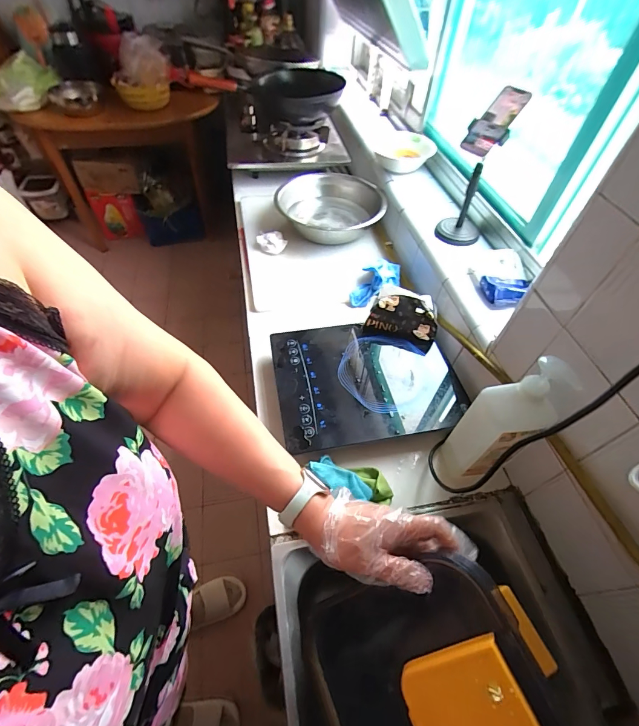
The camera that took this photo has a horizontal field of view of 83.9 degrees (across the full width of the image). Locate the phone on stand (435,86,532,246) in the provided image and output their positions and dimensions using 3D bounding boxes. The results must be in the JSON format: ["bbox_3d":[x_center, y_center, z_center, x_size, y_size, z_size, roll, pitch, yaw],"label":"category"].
[{"bbox_3d":[0.370,-0.440,0.832,0.108,0.290,0.151,20,54,13],"label":"phone on stand"}]

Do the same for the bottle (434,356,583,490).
[{"bbox_3d":[0.274,0.109,0.565,0.082,0.308,0.100,-29,58,-23],"label":"bottle"}]

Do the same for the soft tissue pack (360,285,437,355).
[{"bbox_3d":[0.192,-0.096,0.805,0.157,0.047,0.130,19,96,7],"label":"soft tissue pack"}]

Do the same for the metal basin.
[{"bbox_3d":[0.041,-0.469,1.092,0.302,0.105,0.328,1,52,-1],"label":"metal basin"}]

